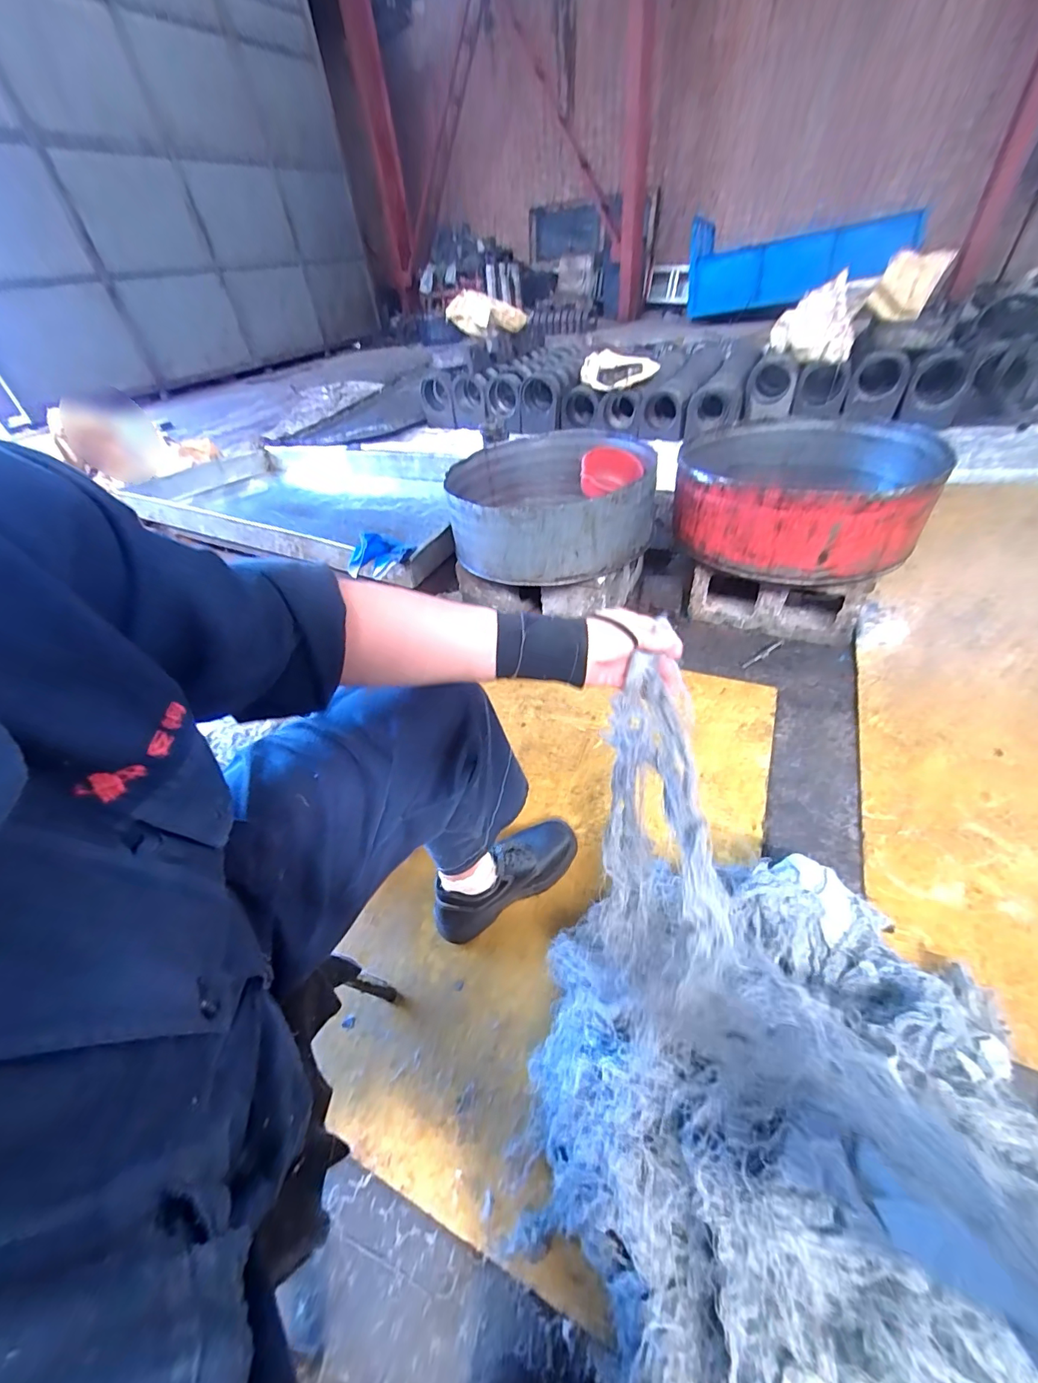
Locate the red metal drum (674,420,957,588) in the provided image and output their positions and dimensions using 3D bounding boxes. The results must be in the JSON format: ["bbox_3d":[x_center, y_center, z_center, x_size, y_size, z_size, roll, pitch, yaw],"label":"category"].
[{"bbox_3d":[0.673,-0.491,1.160,0.530,0.195,0.543,12,46,20],"label":"red metal drum"}]

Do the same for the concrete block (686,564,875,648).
[{"bbox_3d":[0.644,-0.262,1.205,0.373,0.145,0.178,16,48,24],"label":"concrete block"}]

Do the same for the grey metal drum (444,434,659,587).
[{"bbox_3d":[0.091,-0.541,1.332,0.554,0.187,0.593,-8,43,0],"label":"grey metal drum"}]

